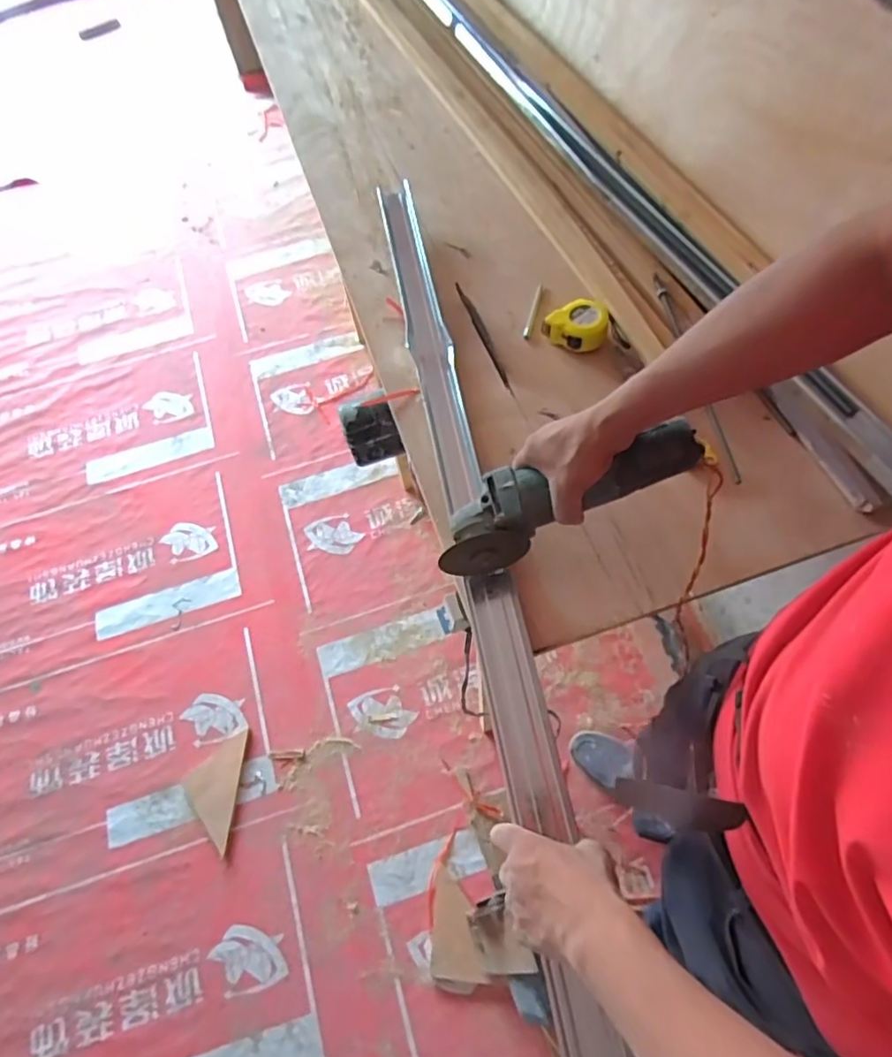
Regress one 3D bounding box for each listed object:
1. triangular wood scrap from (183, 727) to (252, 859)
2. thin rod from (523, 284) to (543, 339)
[{"bbox_3d":[-0.548,0.607,1.423,0.128,0.015,0.257,1,62,5],"label":"triangular wood scrap"},{"bbox_3d":[0.130,-0.320,0.892,0.011,0.010,0.120,13,64,11],"label":"thin rod"}]

